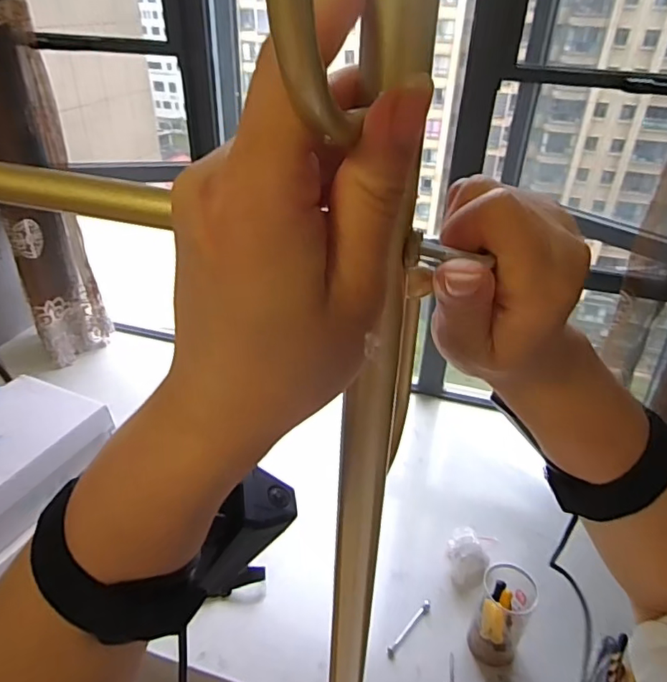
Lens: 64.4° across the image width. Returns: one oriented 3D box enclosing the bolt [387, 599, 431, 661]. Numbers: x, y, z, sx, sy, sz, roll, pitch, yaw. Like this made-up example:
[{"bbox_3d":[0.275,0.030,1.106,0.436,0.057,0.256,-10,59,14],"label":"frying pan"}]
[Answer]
[{"bbox_3d":[0.142,0.531,0.981,0.018,0.010,0.137,26,40,32],"label":"bolt"}]

